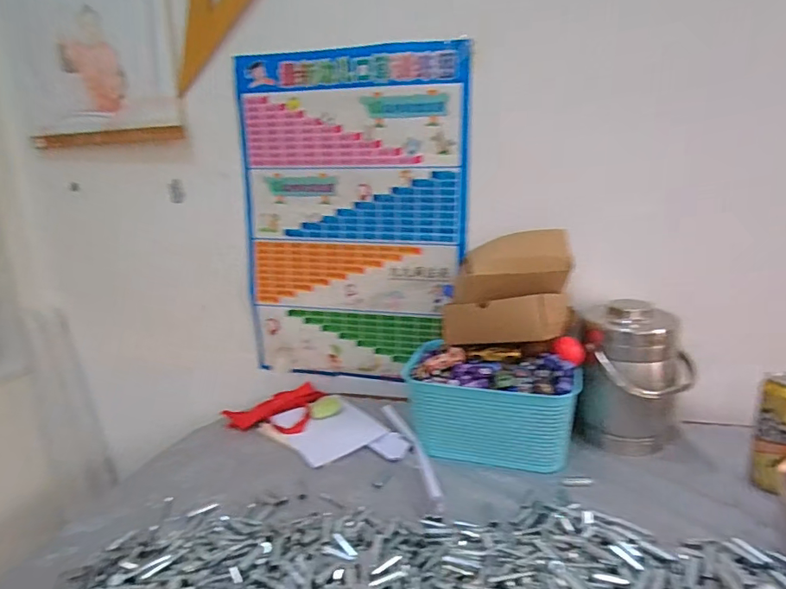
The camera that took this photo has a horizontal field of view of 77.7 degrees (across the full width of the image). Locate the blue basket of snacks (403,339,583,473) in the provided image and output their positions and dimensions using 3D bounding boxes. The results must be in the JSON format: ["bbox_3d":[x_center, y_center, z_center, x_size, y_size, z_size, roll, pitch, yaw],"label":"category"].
[{"bbox_3d":[0.162,0.180,0.827,0.276,0.159,0.133,2,15,17],"label":"blue basket of snacks"}]

